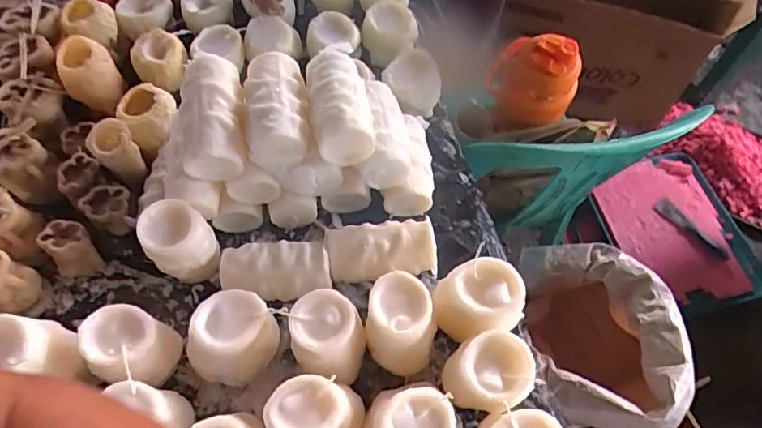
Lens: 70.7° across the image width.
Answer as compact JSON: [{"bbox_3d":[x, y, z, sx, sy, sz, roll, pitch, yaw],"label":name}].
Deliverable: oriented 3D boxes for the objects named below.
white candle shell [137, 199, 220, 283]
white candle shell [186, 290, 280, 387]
[{"bbox_3d":[-0.209,0.034,0.569,0.064,0.100,0.055,-38,67,-19],"label":"white candle shell"},{"bbox_3d":[-0.141,0.125,0.522,0.074,0.090,0.075,16,62,9],"label":"white candle shell"}]

